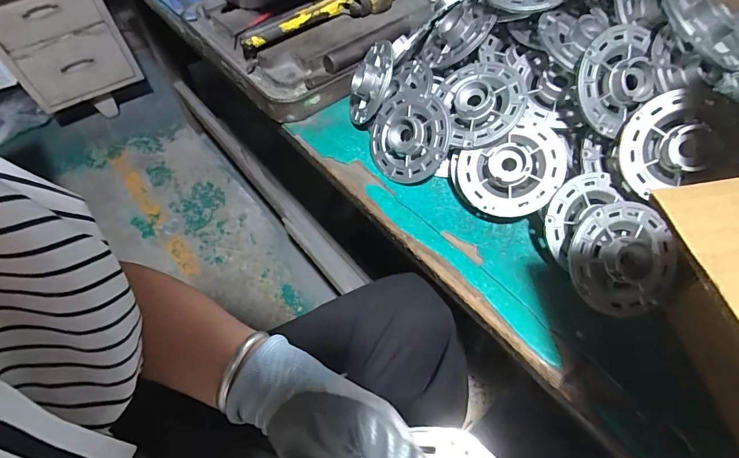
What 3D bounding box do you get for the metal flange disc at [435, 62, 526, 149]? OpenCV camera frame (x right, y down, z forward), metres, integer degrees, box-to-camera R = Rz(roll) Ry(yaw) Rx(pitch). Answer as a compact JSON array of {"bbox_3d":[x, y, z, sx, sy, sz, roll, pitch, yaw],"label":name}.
[{"bbox_3d":[0.128,-0.146,0.469,0.093,0.025,0.106,-7,70,24],"label":"metal flange disc"}]

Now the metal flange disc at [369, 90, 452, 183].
[{"bbox_3d":[0.044,-0.113,0.496,0.107,0.026,0.108,0,89,35],"label":"metal flange disc"}]

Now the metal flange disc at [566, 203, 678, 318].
[{"bbox_3d":[0.254,0.029,0.399,0.107,0.025,0.107,-1,95,-7],"label":"metal flange disc"}]

